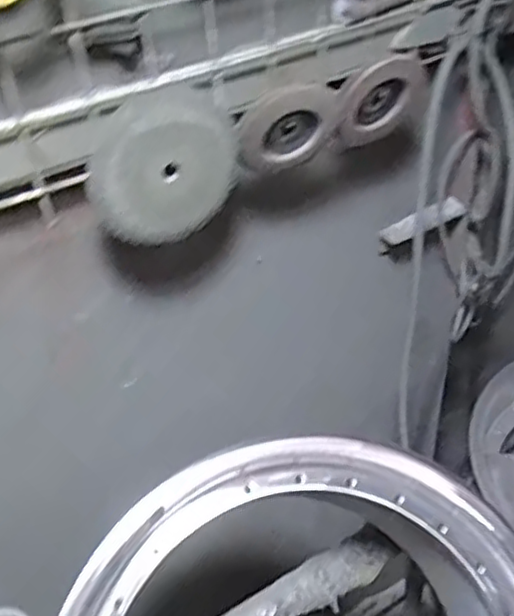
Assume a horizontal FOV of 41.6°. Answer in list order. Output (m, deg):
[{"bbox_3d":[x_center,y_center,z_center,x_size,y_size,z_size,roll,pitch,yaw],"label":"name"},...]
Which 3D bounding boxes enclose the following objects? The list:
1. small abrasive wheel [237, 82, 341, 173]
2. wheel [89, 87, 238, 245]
[{"bbox_3d":[0.030,-0.159,0.598,0.093,0.079,0.020,-12,40,-8],"label":"small abrasive wheel"},{"bbox_3d":[-0.075,-0.118,0.560,0.128,0.121,0.015,-20,42,-18],"label":"wheel"}]

